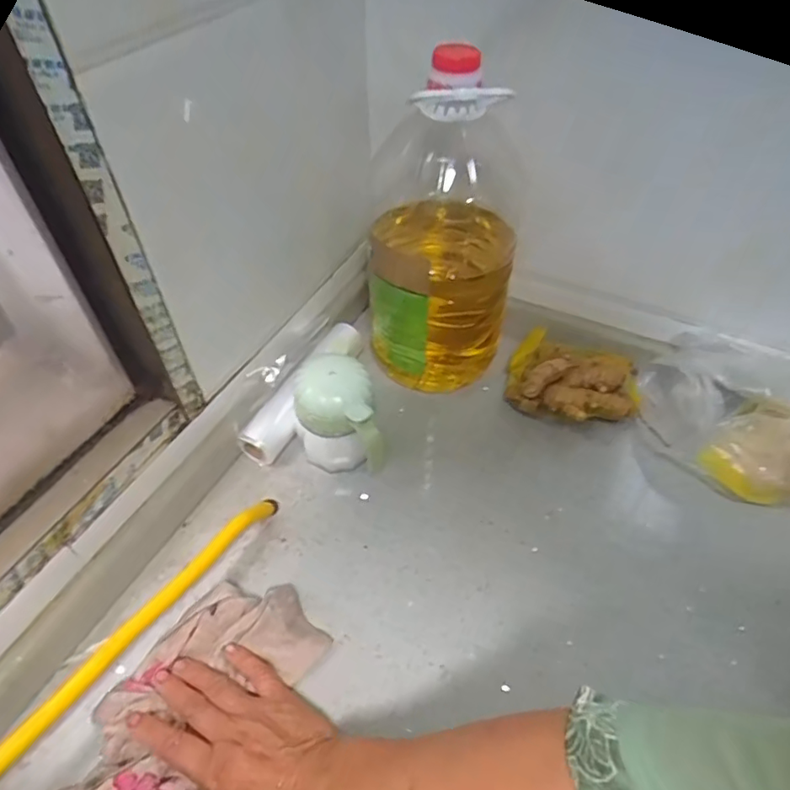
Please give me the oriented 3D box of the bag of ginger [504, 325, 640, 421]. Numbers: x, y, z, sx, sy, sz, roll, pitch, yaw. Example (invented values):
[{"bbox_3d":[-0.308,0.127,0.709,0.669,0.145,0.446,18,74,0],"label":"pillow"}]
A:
[{"bbox_3d":[0.208,-0.016,0.637,0.147,0.058,0.126,20,51,17],"label":"bag of ginger"}]

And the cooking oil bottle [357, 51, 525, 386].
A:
[{"bbox_3d":[0.048,-0.178,0.580,0.147,0.324,0.155,-2,48,-2],"label":"cooking oil bottle"}]

